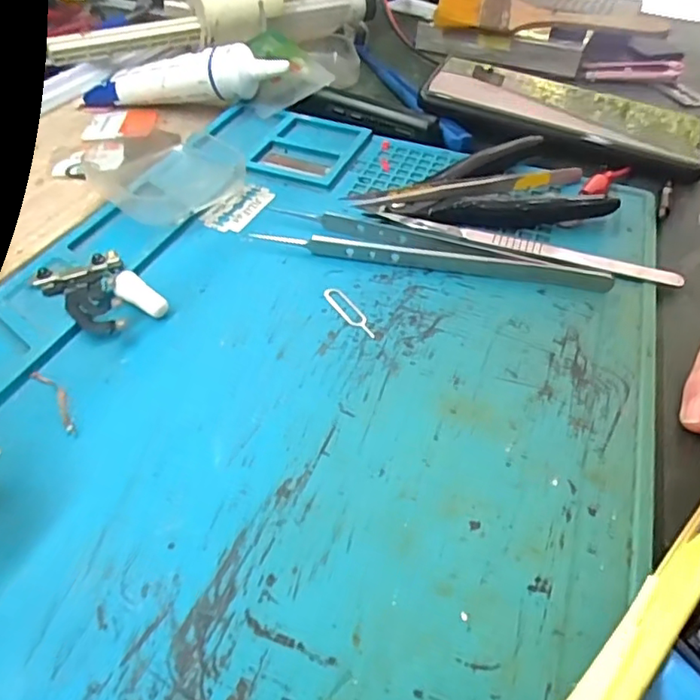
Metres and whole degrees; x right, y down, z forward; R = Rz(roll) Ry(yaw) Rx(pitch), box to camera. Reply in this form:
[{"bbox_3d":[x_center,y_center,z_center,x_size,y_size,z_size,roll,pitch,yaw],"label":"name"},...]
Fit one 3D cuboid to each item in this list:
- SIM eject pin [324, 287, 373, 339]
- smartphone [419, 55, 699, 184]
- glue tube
[{"bbox_3d":[0.000,-0.016,0.235,0.009,0.004,0.033,-29,56,-22],"label":"SIM eject pin"},{"bbox_3d":[0.128,-0.147,0.357,0.162,0.014,0.085,16,47,12],"label":"smartphone"},{"bbox_3d":[-0.101,-0.162,0.350,0.125,0.026,0.023,-3,45,12],"label":"glue tube"}]

